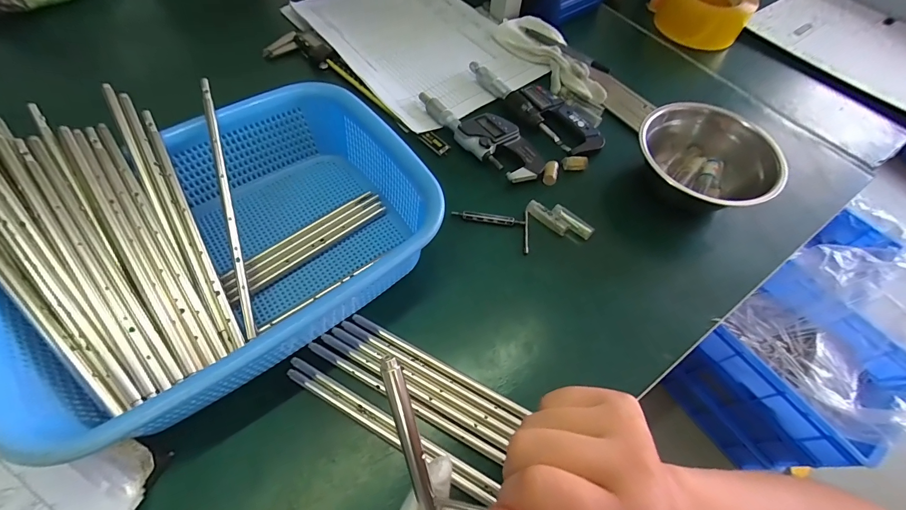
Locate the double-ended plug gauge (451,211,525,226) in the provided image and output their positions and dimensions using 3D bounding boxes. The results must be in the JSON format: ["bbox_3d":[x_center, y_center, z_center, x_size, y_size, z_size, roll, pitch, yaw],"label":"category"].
[{"bbox_3d":[0.033,-0.034,0.362,0.066,0.008,0.009,7,59,0],"label":"double-ended plug gauge"}]

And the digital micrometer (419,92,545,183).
[{"bbox_3d":[0.028,-0.135,0.414,0.161,0.020,0.053,40,65,18],"label":"digital micrometer"}]

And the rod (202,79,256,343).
[{"bbox_3d":[-0.176,-0.040,0.300,0.007,0.008,0.211,-14,81,-12],"label":"rod"}]

